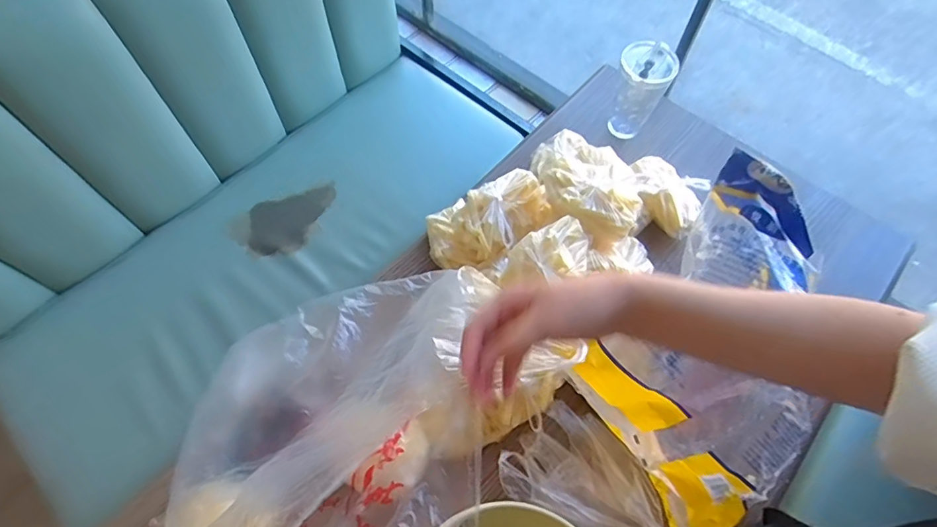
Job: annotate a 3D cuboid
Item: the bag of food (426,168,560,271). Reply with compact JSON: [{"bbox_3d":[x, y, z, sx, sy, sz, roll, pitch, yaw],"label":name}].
[{"bbox_3d":[0.035,-0.055,0.729,0.189,0.080,0.114,-20,75,0],"label":"bag of food"}]

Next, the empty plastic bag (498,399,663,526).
[{"bbox_3d":[0.134,0.250,0.582,0.174,0.058,0.127,39,69,18],"label":"empty plastic bag"}]

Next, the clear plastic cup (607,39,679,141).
[{"bbox_3d":[0.273,-0.272,0.825,0.084,0.143,0.074,23,65,12],"label":"clear plastic cup"}]

